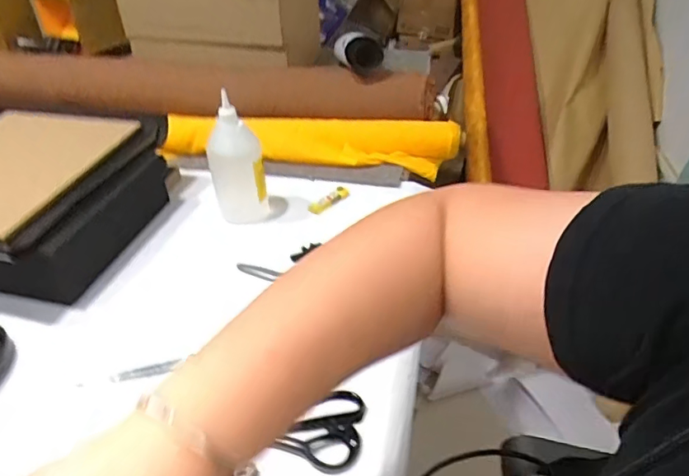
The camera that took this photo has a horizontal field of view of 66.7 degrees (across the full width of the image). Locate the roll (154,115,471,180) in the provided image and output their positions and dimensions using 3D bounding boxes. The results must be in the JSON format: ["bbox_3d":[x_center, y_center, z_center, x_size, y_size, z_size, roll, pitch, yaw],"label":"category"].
[{"bbox_3d":[-0.071,-0.179,0.932,0.546,0.076,0.079,1,36,4],"label":"roll"}]

